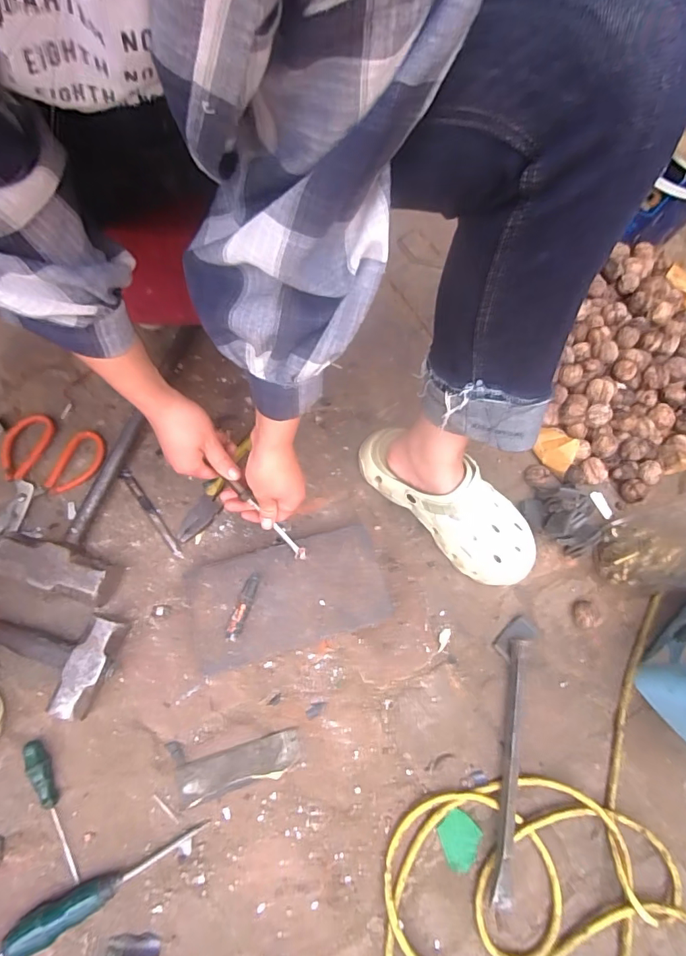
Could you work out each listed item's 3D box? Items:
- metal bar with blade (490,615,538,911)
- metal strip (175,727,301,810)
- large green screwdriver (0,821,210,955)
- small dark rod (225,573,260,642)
[{"bbox_3d":[0.187,0.305,0.524,0.044,0.034,0.285,17,68,1],"label":"metal bar with blade"},{"bbox_3d":[-0.112,0.315,0.499,0.131,0.005,0.041,-13,71,-11],"label":"metal strip"},{"bbox_3d":[-0.221,0.389,0.439,0.177,0.024,0.028,-19,69,-25],"label":"large green screwdriver"},{"bbox_3d":[-0.110,0.140,0.500,0.015,0.012,0.074,16,70,7],"label":"small dark rod"}]

